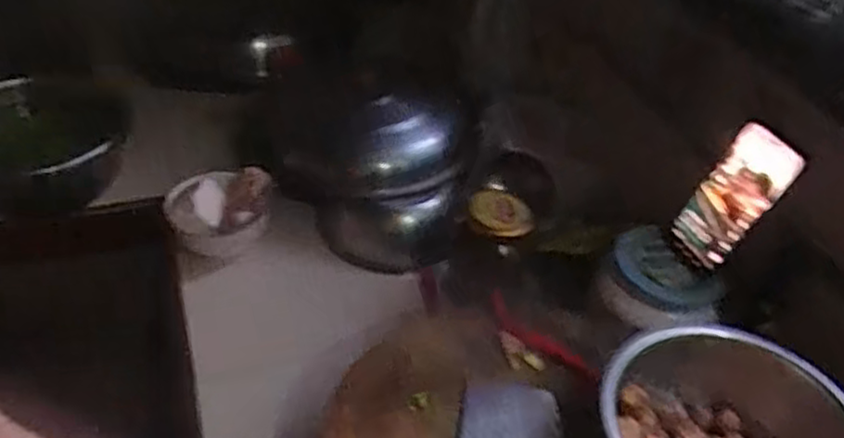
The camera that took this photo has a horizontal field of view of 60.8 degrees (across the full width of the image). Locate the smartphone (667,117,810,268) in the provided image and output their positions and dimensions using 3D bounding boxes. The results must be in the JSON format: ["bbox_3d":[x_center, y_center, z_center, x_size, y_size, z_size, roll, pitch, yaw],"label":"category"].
[{"bbox_3d":[0.314,-0.022,0.733,0.015,0.151,0.072,5,38,-41],"label":"smartphone"}]

